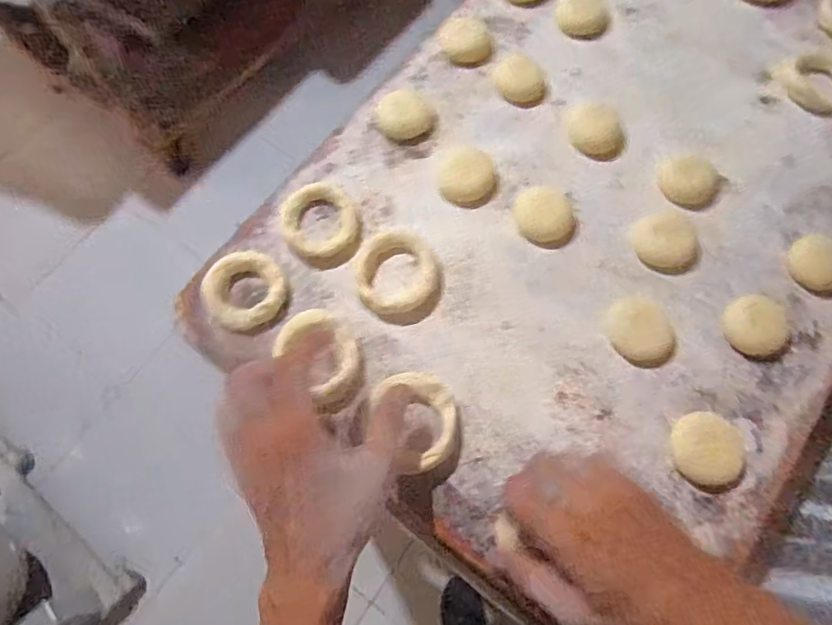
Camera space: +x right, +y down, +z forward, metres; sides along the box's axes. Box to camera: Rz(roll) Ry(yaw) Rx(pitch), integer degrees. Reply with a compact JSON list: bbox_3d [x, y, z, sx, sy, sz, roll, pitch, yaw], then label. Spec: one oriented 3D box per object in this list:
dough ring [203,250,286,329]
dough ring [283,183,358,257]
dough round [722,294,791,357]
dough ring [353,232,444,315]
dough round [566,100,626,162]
[{"bbox_3d":[-0.127,-0.018,0.392,0.057,0.015,0.055,-15,71,-5],"label":"dough ring"},{"bbox_3d":[-0.074,-0.073,0.408,0.055,0.015,0.062,-11,71,-3],"label":"dough ring"},{"bbox_3d":[0.247,0.009,0.381,0.044,0.009,0.042,0,71,0],"label":"dough round"},{"bbox_3d":[-0.014,-0.031,0.398,0.063,0.011,0.061,0,71,0],"label":"dough ring"},{"bbox_3d":[0.149,-0.150,0.433,0.042,0.014,0.051,-9,71,-3],"label":"dough round"}]

